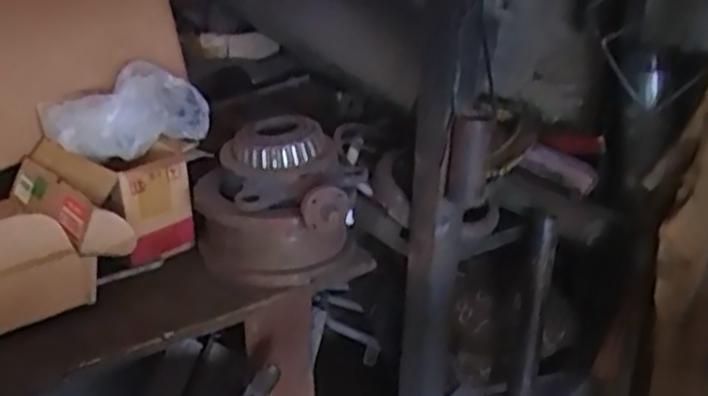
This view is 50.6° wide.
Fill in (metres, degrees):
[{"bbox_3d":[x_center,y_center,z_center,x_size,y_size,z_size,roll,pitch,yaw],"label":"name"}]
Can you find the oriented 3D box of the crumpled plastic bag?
[{"bbox_3d":[-0.324,-0.122,1.070,0.229,0.105,0.079,-8,27,-17],"label":"crumpled plastic bag"}]

